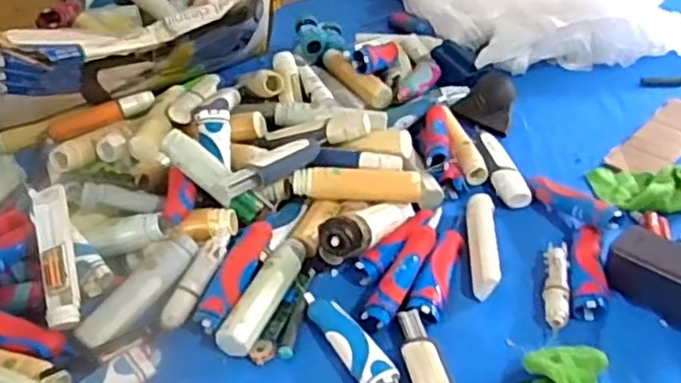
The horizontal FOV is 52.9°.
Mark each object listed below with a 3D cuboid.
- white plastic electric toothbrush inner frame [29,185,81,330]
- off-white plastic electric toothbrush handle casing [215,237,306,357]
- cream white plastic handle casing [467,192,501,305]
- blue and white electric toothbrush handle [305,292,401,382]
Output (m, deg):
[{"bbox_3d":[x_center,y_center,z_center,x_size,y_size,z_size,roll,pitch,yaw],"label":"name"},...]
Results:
[{"bbox_3d":[-0.281,0.060,0.674,0.034,0.022,0.148,-13,64,-14],"label":"white plastic electric toothbrush inner frame"},{"bbox_3d":[-0.075,0.101,0.691,0.036,0.024,0.145,17,43,20],"label":"off-white plastic electric toothbrush handle casing"},{"bbox_3d":[0.155,0.056,0.746,0.028,0.023,0.143,4,41,5],"label":"cream white plastic handle casing"},{"bbox_3d":[0.009,0.139,0.647,0.033,0.021,0.137,-22,45,-23],"label":"blue and white electric toothbrush handle"}]

